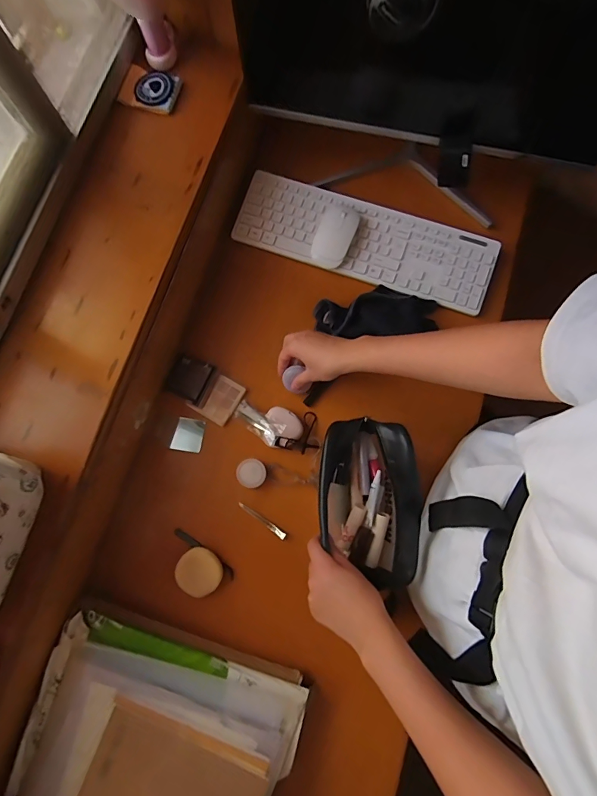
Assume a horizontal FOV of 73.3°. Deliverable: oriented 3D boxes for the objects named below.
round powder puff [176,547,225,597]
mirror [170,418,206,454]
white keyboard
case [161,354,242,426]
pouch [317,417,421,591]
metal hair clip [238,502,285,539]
[{"bbox_3d":[-0.143,0.253,0.586,0.064,0.027,0.063,0,78,1],"label":"round powder puff"},{"bbox_3d":[-0.174,0.059,0.636,0.047,0.004,0.051,12,86,3],"label":"mirror"},{"bbox_3d":[0.111,-0.268,0.681,0.432,0.024,0.126,20,79,5],"label":"white keyboard"},{"bbox_3d":[-0.172,-0.029,0.645,0.074,0.015,0.068,25,80,5],"label":"case"},{"bbox_3d":[0.088,0.136,0.538,0.121,0.090,0.209,-1,78,0],"label":"pouch"},{"bbox_3d":[-0.054,0.184,0.606,0.084,0.010,0.010,36,81,7],"label":"metal hair clip"}]

